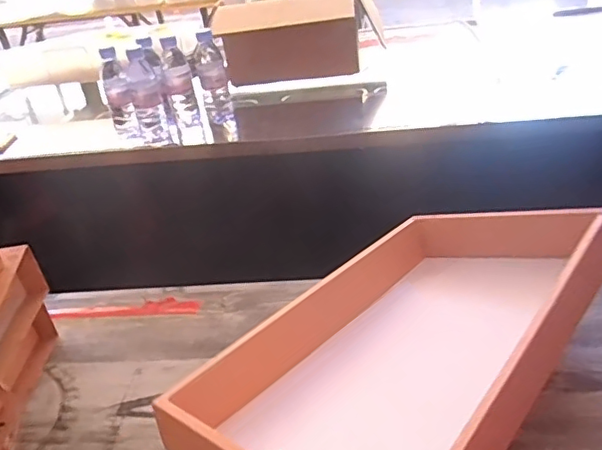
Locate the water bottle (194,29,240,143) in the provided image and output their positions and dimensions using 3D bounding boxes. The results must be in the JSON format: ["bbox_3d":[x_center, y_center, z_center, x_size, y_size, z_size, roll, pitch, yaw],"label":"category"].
[{"bbox_3d":[-0.174,-0.275,1.149,0.060,0.204,0.054,-11,33,-5],"label":"water bottle"}]

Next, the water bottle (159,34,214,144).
[{"bbox_3d":[-0.243,-0.265,1.160,0.066,0.203,0.074,-14,34,-9],"label":"water bottle"}]

